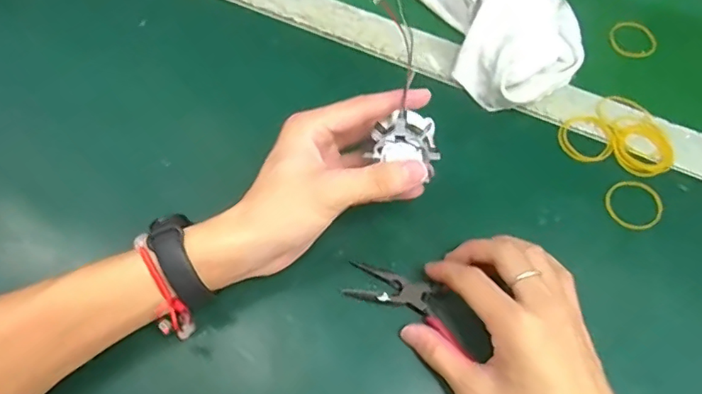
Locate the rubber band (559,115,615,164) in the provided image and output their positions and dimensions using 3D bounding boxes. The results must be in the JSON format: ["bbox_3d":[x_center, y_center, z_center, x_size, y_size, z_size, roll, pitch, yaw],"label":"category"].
[{"bbox_3d":[0.178,-0.044,0.407,0.045,0.004,0.039,-34,67,-19],"label":"rubber band"}]

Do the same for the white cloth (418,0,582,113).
[{"bbox_3d":[0.126,-0.146,0.432,0.111,0.052,0.151,-10,62,-8],"label":"white cloth"}]

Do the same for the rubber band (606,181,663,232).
[{"bbox_3d":[0.202,0.006,0.385,0.038,0.005,0.038,1,61,-2],"label":"rubber band"}]

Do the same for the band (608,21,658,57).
[{"bbox_3d":[0.245,-0.138,0.471,0.037,0.009,0.039,-8,61,-6],"label":"band"}]

